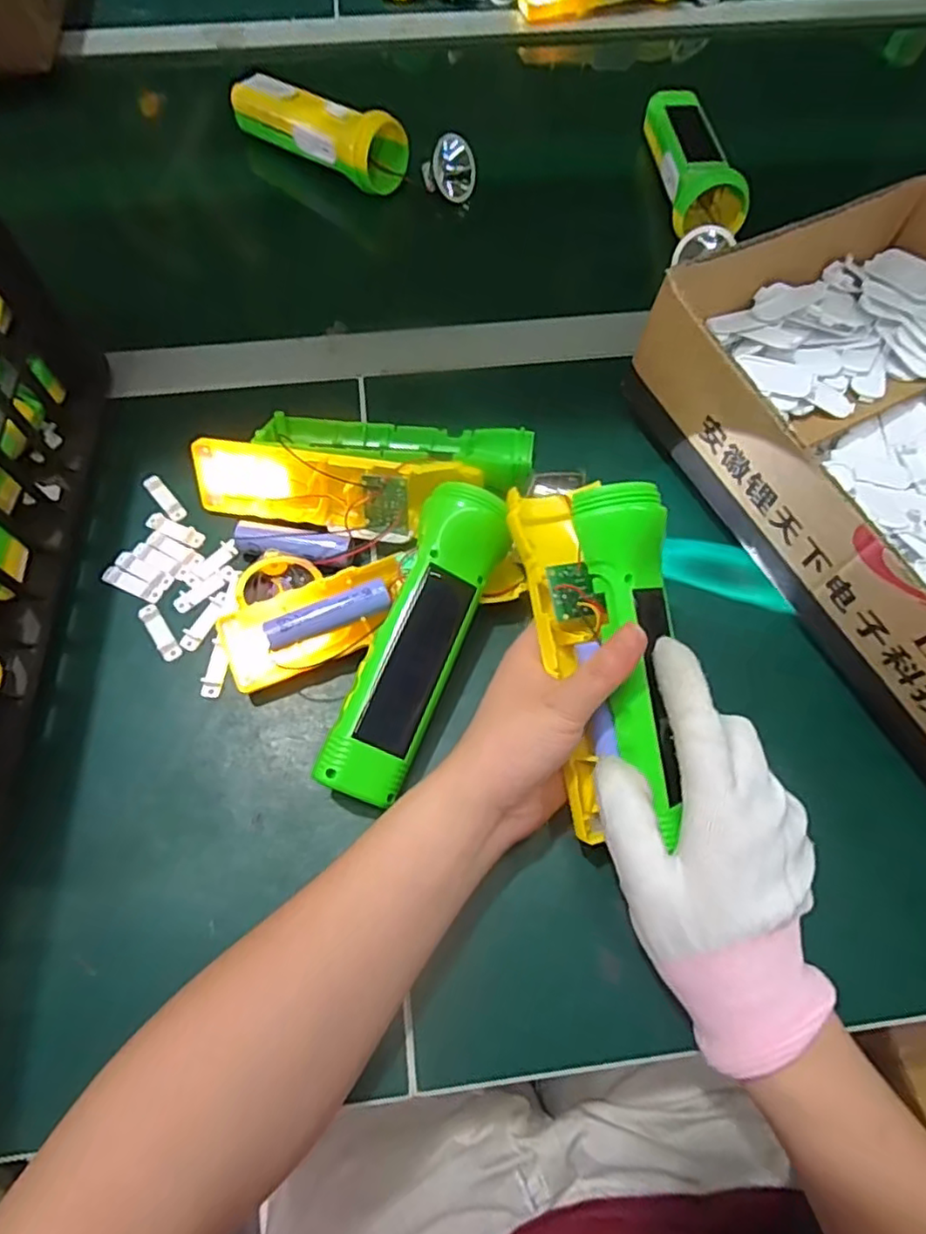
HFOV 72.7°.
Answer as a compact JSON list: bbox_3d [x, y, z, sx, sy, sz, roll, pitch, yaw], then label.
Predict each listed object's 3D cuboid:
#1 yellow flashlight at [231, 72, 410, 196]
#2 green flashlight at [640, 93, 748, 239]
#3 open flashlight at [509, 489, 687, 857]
[{"bbox_3d":[-0.122,-0.411,0.517,0.162,0.045,0.053,38,71,16],"label":"yellow flashlight"},{"bbox_3d":[0.181,-0.369,0.501,0.049,0.041,0.158,-3,65,-2],"label":"green flashlight"},{"bbox_3d":[0.064,0.017,0.280,0.062,0.034,0.150,-6,85,-5],"label":"open flashlight"}]

